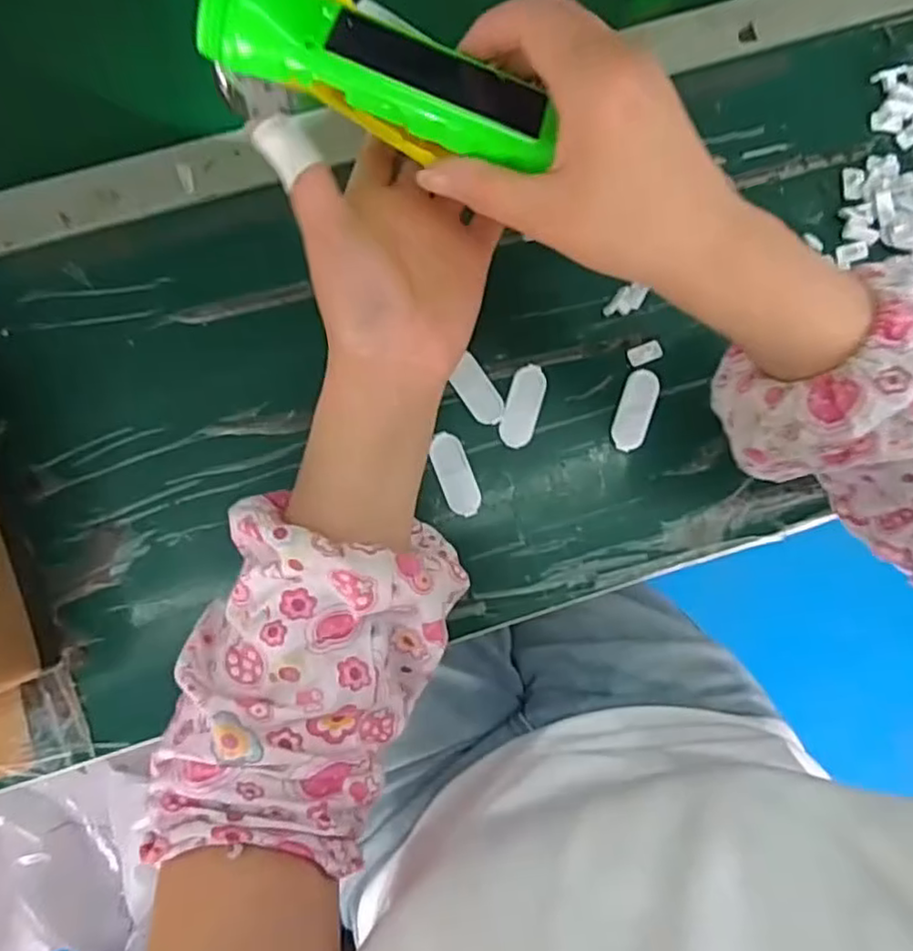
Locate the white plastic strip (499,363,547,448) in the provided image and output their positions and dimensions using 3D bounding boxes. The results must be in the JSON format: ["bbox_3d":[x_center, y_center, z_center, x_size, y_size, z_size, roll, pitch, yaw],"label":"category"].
[{"bbox_3d":[0.040,-0.042,0.402,0.020,0.004,0.050,18,81,0],"label":"white plastic strip"}]

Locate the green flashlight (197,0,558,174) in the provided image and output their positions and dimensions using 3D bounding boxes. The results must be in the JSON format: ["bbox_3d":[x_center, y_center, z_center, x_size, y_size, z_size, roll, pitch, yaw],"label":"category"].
[{"bbox_3d":[-0.029,-0.167,0.278,0.140,0.032,0.046,16,82,-14],"label":"green flashlight"}]

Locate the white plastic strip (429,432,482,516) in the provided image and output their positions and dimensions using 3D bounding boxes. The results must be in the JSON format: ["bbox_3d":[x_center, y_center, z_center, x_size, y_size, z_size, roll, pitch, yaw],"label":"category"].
[{"bbox_3d":[0.000,-0.001,0.395,0.021,0.004,0.050,-21,83,-5],"label":"white plastic strip"}]

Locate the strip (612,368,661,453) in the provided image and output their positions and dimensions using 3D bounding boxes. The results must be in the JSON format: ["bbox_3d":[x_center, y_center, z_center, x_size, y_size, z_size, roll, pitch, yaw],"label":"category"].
[{"bbox_3d":[0.109,-0.040,0.407,0.020,0.005,0.052,18,81,0],"label":"strip"}]

